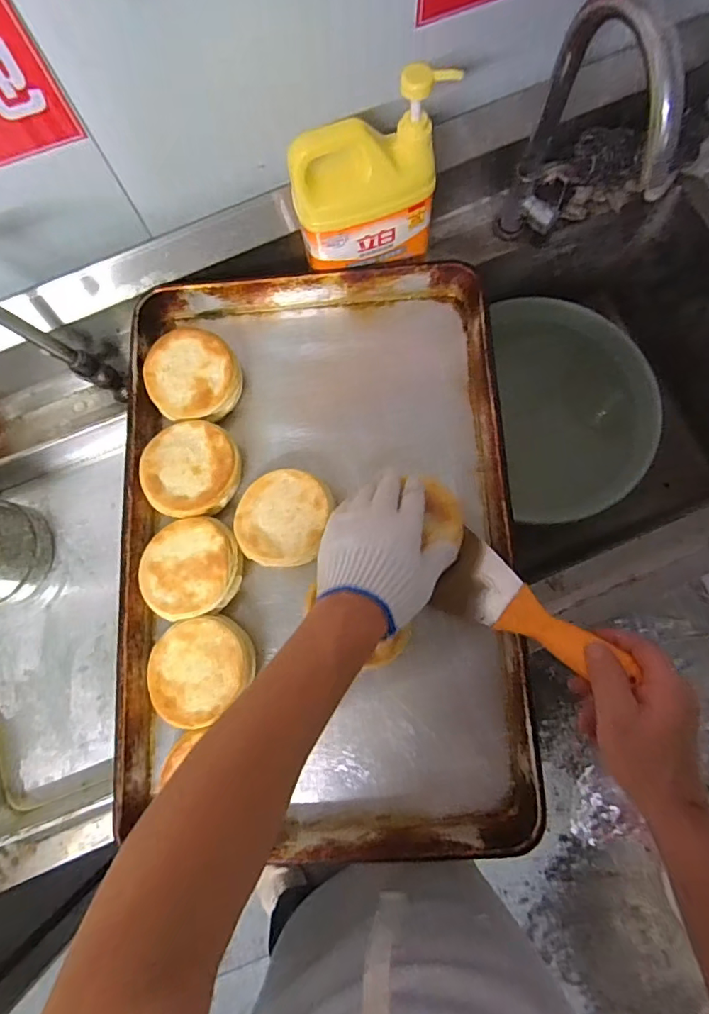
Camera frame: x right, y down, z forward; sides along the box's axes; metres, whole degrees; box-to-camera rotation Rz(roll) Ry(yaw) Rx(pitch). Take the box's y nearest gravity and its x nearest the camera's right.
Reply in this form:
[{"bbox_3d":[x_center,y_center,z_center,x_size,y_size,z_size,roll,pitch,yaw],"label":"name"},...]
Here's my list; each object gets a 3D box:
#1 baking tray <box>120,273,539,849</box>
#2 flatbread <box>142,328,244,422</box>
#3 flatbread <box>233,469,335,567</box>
[{"bbox_3d":[-0.042,0.030,0.544,0.401,0.062,0.605,-4,78,1],"label":"baking tray"},{"bbox_3d":[-0.186,-0.146,0.584,0.105,0.043,0.114,0,78,2],"label":"flatbread"},{"bbox_3d":[-0.077,0.012,0.548,0.096,0.036,0.101,0,78,2],"label":"flatbread"}]

